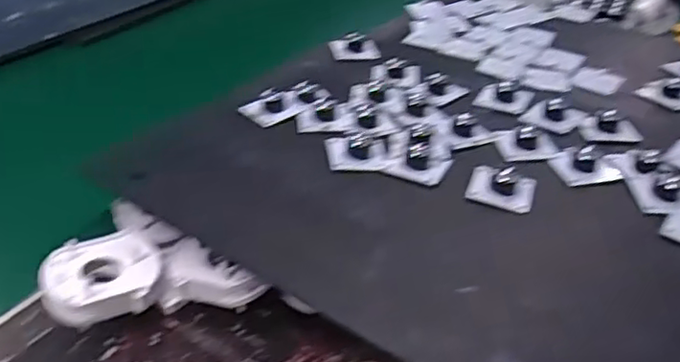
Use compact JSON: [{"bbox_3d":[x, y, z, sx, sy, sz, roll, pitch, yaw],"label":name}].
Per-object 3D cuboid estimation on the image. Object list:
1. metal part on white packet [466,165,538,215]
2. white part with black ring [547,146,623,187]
[{"bbox_3d":[0.118,-0.001,0.461,0.046,0.018,0.043,16,38,19],"label":"metal part on white packet"},{"bbox_3d":[0.189,-0.018,0.490,0.044,0.019,0.042,-3,36,-5],"label":"white part with black ring"}]

